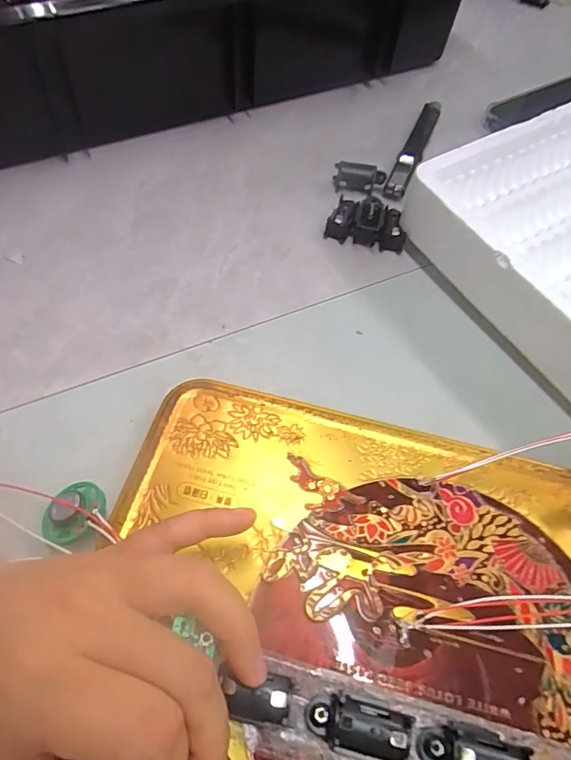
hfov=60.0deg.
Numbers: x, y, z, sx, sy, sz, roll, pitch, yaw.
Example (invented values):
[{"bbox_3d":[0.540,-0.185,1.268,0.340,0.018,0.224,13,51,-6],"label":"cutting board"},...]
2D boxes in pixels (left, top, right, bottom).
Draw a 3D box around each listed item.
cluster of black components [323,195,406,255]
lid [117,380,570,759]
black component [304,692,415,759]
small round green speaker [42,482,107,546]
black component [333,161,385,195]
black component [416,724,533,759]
[{"bbox_3d":[0.054,-0.103,0.321,0.049,0.018,0.029,17,58,7],"label":"cluster of black components"},{"bbox_3d":[0.039,0.103,0.184,0.228,0.020,0.197,11,57,6],"label":"lid"},{"bbox_3d":[0.025,0.118,0.169,0.035,0.015,0.015,13,58,4],"label":"black component"},{"bbox_3d":[-0.091,0.057,0.212,0.027,0.009,0.028,1,57,-1],"label":"small round green speaker"},{"bbox_3d":[0.051,-0.140,0.343,0.035,0.015,0.014,7,58,1],"label":"black component"},{"bbox_3d":[0.064,0.128,0.166,0.036,0.015,0.019,10,58,2],"label":"black component"}]

